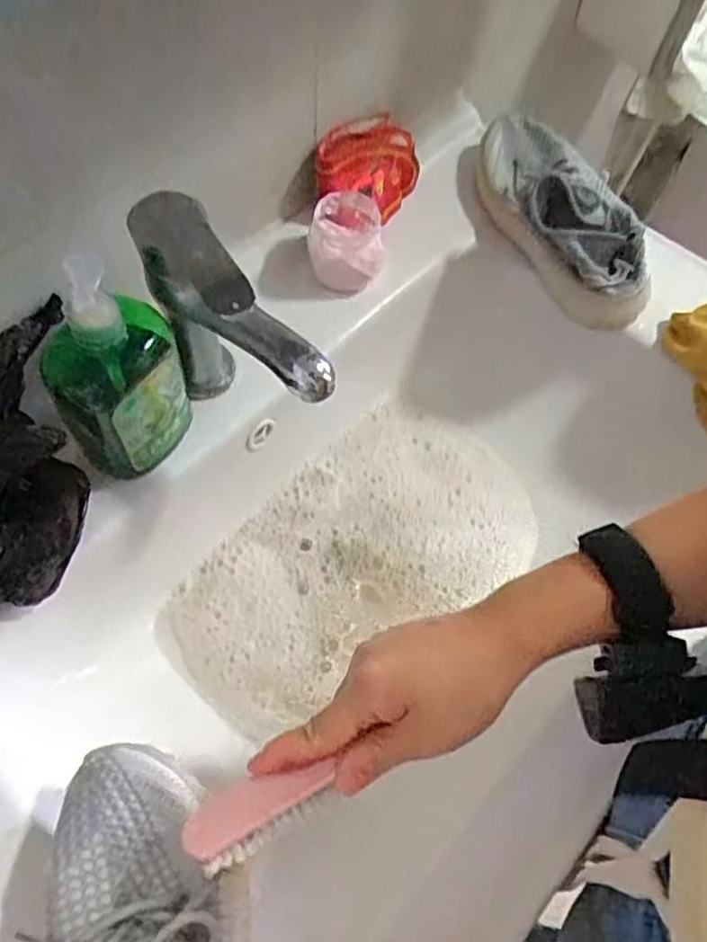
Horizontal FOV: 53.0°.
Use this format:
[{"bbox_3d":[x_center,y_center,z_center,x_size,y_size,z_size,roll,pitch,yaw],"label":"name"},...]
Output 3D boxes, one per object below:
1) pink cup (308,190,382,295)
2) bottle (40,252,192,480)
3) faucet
[{"bbox_3d":[-0.006,-0.190,0.588,0.062,0.051,0.055,1,61,-2],"label":"pink cup"},{"bbox_3d":[-0.148,-0.065,0.449,0.050,0.164,0.085,38,66,17],"label":"bottle"},{"bbox_3d":[-0.076,-0.077,0.465,0.146,0.177,0.050,41,67,18],"label":"faucet"}]

